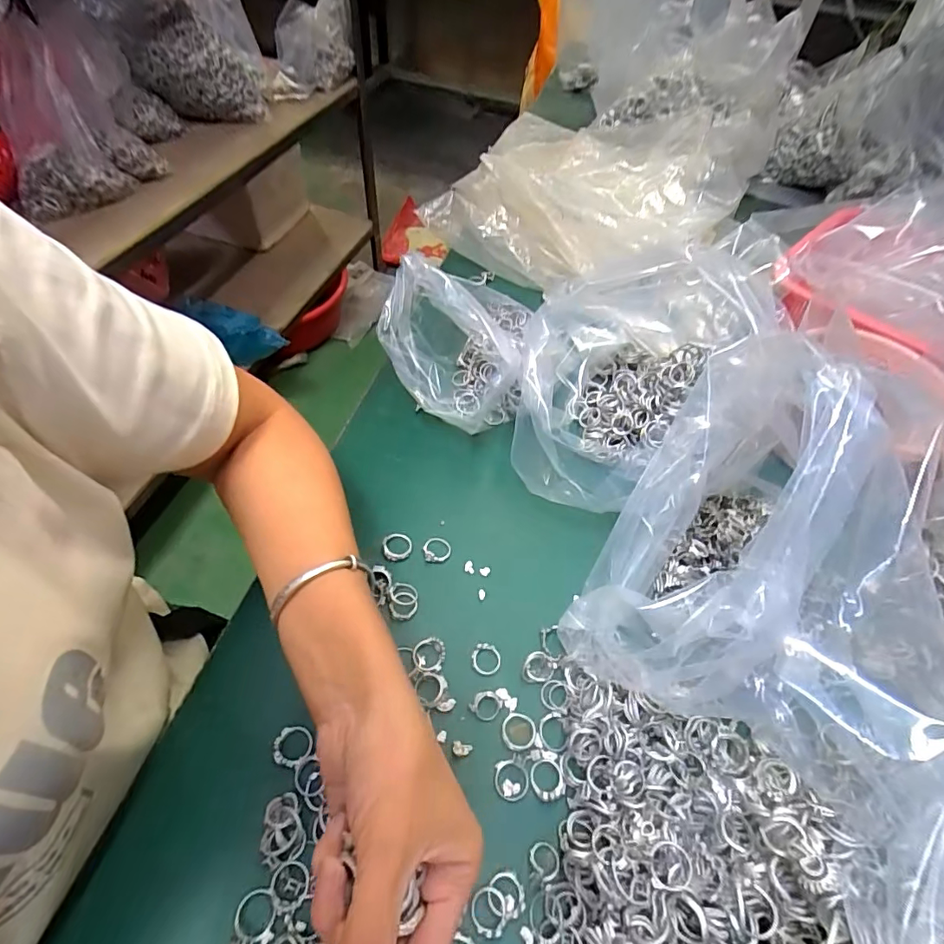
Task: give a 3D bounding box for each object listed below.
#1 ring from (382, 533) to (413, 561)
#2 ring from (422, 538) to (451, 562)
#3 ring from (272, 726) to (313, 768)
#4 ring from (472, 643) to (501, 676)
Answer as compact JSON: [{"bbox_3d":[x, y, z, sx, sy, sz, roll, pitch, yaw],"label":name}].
[{"bbox_3d":[-0.058,0.058,0.391,0.023,0.007,0.022,3,54,-3],"label":"ring"},{"bbox_3d":[-0.027,0.060,0.393,0.021,0.005,0.021,3,54,-3],"label":"ring"},{"bbox_3d":[-0.108,0.165,0.302,0.022,0.004,0.021,-3,54,-7],"label":"ring"},{"bbox_3d":[0.010,0.129,0.347,0.019,0.004,0.021,-4,55,-8],"label":"ring"}]

